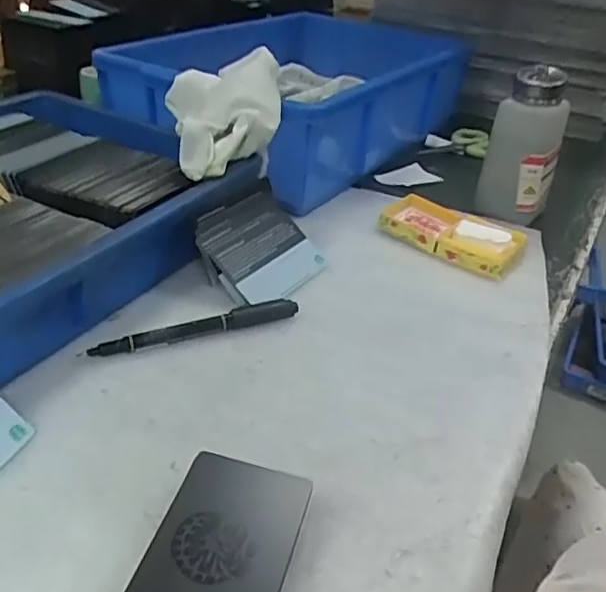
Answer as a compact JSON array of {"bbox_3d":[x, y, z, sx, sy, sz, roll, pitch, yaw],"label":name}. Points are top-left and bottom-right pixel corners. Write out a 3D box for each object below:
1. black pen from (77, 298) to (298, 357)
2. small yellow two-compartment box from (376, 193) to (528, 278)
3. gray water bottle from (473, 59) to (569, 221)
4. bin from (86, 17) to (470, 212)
[{"bbox_3d":[-0.065,0.019,0.377,0.129,0.011,0.014,-12,40,-24],"label":"black pen"},{"bbox_3d":[0.123,-0.055,0.504,0.113,0.027,0.068,27,41,27],"label":"small yellow two-compartment box"},{"bbox_3d":[0.192,-0.126,0.528,0.061,0.126,0.049,15,37,12],"label":"gray water bottle"},{"bbox_3d":[0.008,-0.223,0.666,0.241,0.100,0.456,25,40,24],"label":"bin"}]

